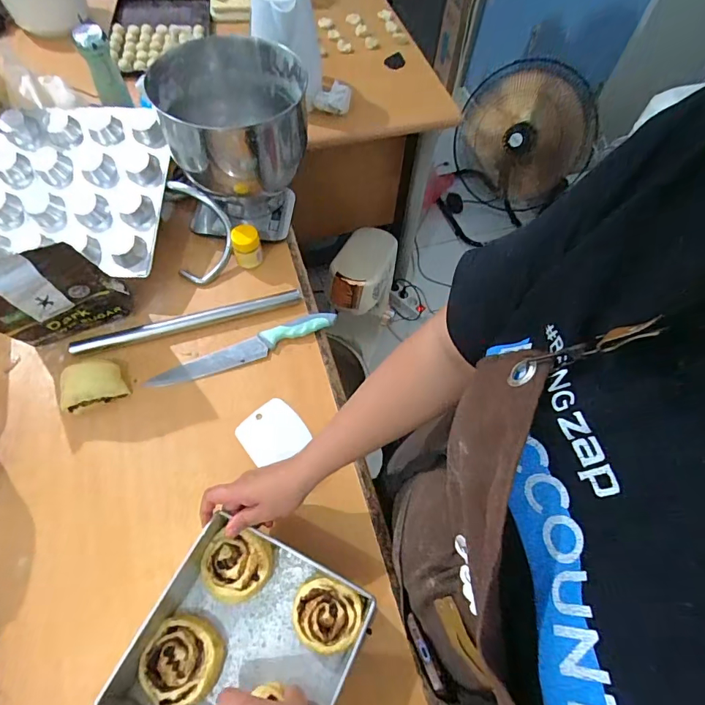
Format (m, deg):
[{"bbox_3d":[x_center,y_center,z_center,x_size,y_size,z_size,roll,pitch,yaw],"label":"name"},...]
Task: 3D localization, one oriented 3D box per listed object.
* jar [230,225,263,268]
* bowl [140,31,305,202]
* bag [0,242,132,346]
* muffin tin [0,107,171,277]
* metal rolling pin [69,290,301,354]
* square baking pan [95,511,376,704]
[{"bbox_3d":[-0.178,-0.179,0.745,0.045,0.058,0.043,1,61,-2],"label":"jar"},{"bbox_3d":[-0.188,-0.355,0.718,0.216,0.202,0.177,-9,61,-8],"label":"bowl"},{"bbox_3d":[-0.416,-0.070,0.595,0.187,0.180,0.051,-36,68,-21],"label":"bag"},{"bbox_3d":[-0.454,-0.272,0.722,0.284,0.033,0.299,0,78,-1],"label":"muffin tin"},{"bbox_3d":[-0.253,-0.051,0.692,0.344,0.018,0.021,-14,62,-11],"label":"metal rolling pin"},{"bbox_3d":[-0.116,0.317,0.480,0.222,0.071,0.206,23,62,9],"label":"square baking pan"}]

